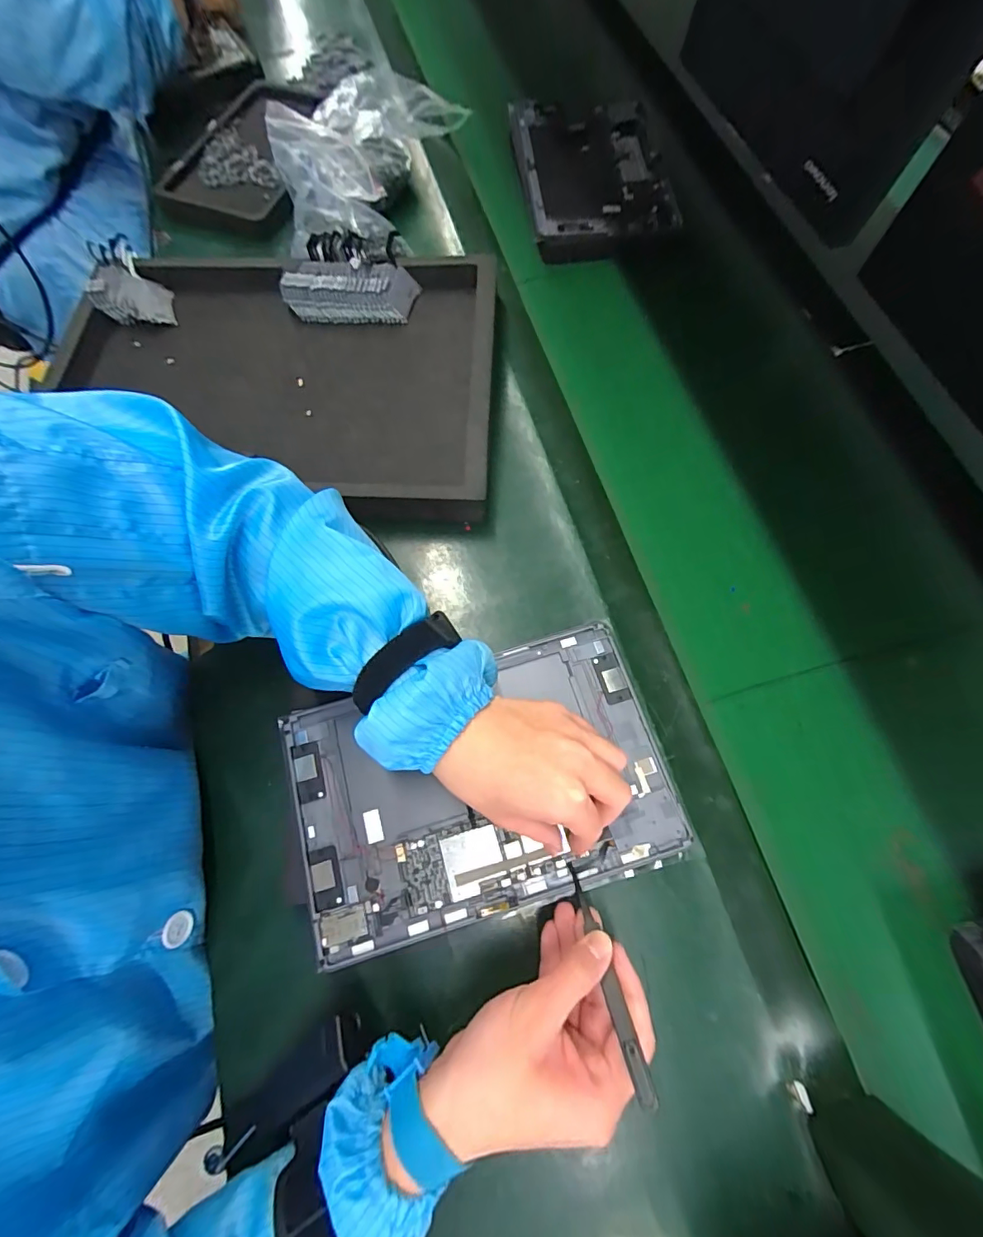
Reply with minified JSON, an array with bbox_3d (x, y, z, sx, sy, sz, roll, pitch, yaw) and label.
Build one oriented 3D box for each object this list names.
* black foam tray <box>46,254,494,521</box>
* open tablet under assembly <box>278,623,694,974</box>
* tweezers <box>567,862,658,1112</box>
[{"bbox_3d":[-0.219,-0.233,0.469,0.431,0.039,0.291,0,71,0],"label":"black foam tray"},{"bbox_3d":[-0.009,0.116,0.342,0.255,0.017,0.168,-16,72,-6],"label":"open tablet under assembly"},{"bbox_3d":[0.065,0.200,0.277,0.009,0.009,0.119,-13,38,-5],"label":"tweezers"}]

